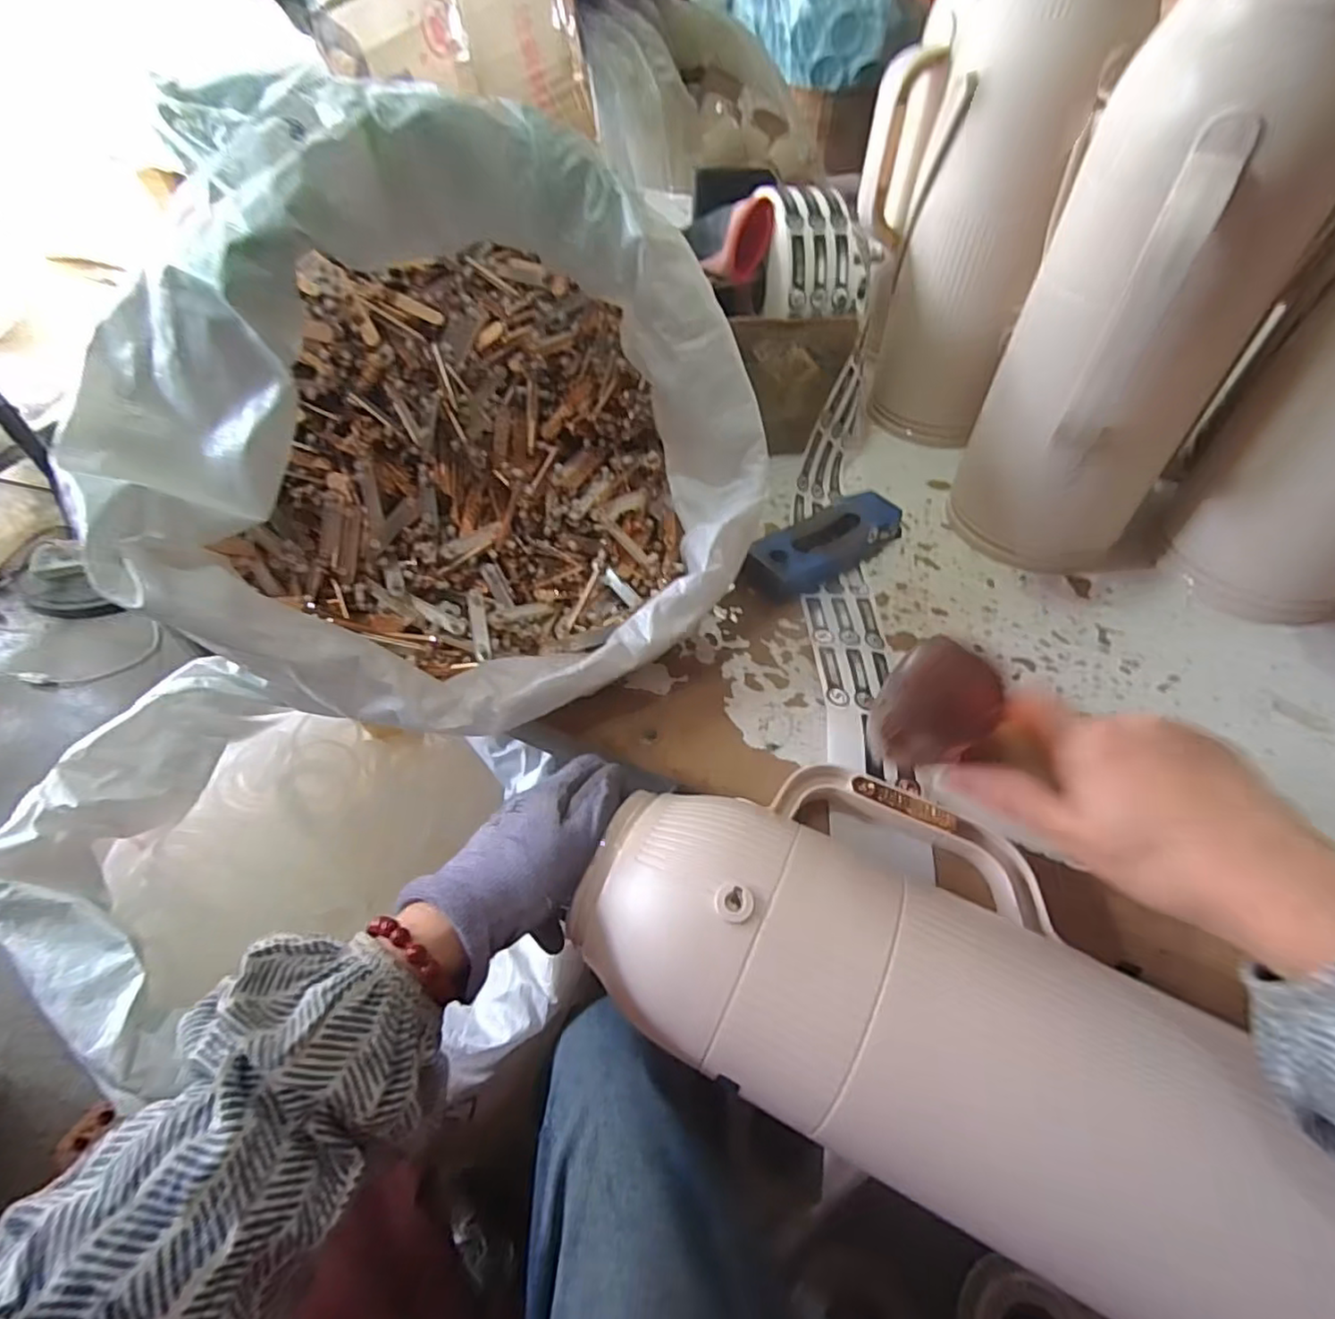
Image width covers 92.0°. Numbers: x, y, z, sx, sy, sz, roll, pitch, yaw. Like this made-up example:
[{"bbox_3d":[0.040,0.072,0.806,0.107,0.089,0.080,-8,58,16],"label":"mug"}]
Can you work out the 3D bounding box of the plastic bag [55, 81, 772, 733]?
[{"bbox_3d":[-0.146,-0.137,0.384,0.332,0.232,0.349,37,61,25],"label":"plastic bag"}]

